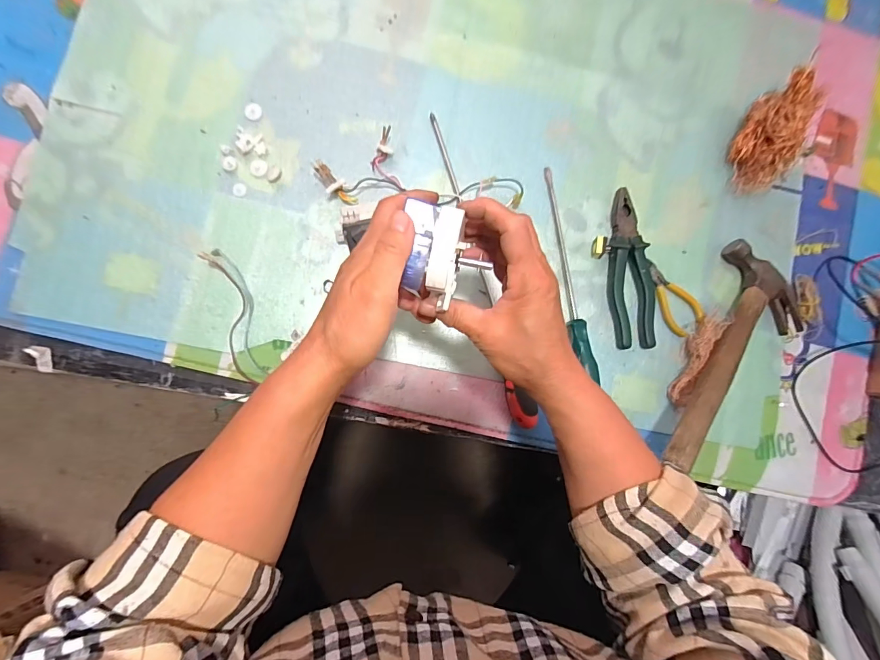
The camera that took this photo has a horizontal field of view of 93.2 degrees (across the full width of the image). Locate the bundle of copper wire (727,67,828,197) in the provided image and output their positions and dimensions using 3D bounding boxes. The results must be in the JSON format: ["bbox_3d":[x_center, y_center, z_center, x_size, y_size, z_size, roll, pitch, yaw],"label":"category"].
[{"bbox_3d":[0.418,-0.247,0.518,0.067,0.062,0.141,20,85,-2],"label":"bundle of copper wire"}]

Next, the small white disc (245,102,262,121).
[{"bbox_3d":[-0.228,-0.267,0.507,0.019,0.004,0.023,-26,88,-5],"label":"small white disc"}]

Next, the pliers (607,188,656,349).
[{"bbox_3d":[0.237,-0.075,0.515,0.057,0.019,0.192,-1,86,-4],"label":"pliers"}]

